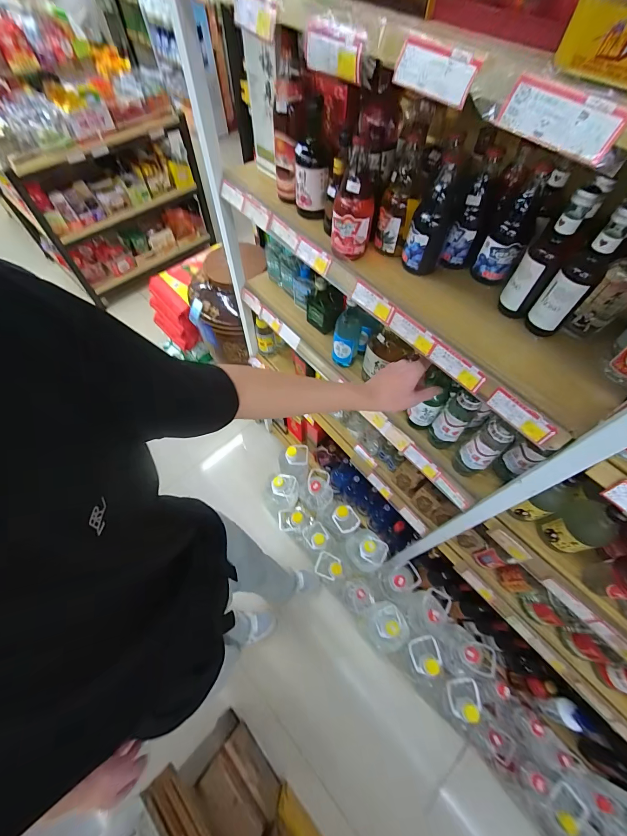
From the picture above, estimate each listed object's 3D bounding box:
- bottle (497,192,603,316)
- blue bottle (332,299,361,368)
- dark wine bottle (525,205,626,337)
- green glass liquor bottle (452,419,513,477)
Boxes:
[{"bbox_3d":[0.333,-0.231,0.483,0.047,0.175,0.051,29,65,15],"label":"bottle"},{"bbox_3d":[0.078,-0.195,0.812,0.067,0.170,0.060,12,61,6],"label":"blue bottle"},{"bbox_3d":[0.367,-0.195,0.465,0.047,0.170,0.052,-39,68,-20],"label":"dark wine bottle"},{"bbox_3d":[0.332,0.065,0.664,0.065,0.185,0.062,-36,67,-18],"label":"green glass liquor bottle"}]

